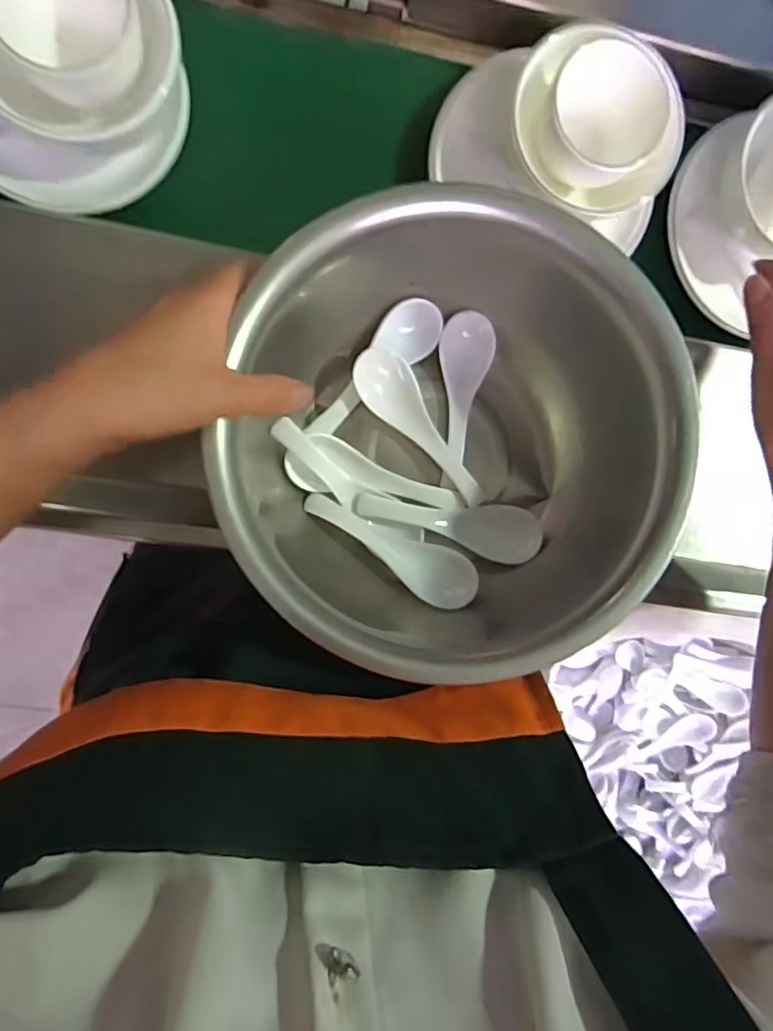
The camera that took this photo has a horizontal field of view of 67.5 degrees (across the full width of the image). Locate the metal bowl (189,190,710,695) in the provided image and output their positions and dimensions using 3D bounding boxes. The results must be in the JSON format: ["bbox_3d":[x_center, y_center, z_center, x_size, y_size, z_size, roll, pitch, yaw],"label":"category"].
[{"bbox_3d":[0.035,-0.047,0.335,0.235,0.109,0.238,2,93,-8],"label":"metal bowl"}]

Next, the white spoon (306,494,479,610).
[{"bbox_3d":[0.003,0.020,0.363,0.117,0.016,0.033,30,89,7],"label":"white spoon"}]

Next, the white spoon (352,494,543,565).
[{"bbox_3d":[0.040,0.007,0.367,0.117,0.022,0.034,7,92,-9],"label":"white spoon"}]

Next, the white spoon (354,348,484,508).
[{"bbox_3d":[0.024,-0.056,0.368,0.035,0.015,0.117,-43,98,-4],"label":"white spoon"}]

